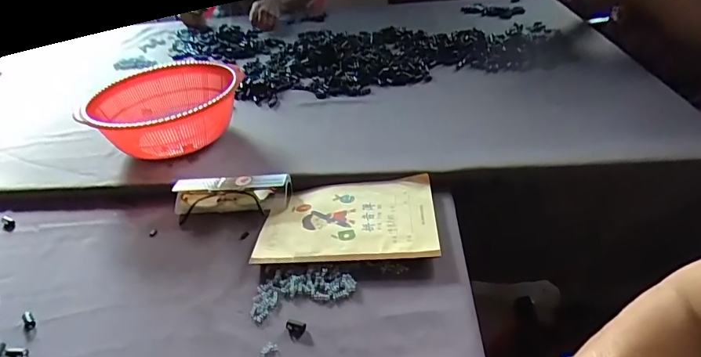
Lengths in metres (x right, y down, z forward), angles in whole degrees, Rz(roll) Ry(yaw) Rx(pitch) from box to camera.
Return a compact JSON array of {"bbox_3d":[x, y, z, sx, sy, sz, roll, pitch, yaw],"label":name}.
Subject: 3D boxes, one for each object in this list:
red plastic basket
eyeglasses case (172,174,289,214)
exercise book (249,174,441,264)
[{"bbox_3d":[-0.284,-0.097,0.714,0.213,0.098,0.215,6,37,19],"label":"red plastic basket"},{"bbox_3d":[-0.156,0.019,0.590,0.155,0.035,0.043,-2,35,9],"label":"eyeglasses case"},{"bbox_3d":[-0.003,0.049,0.540,0.201,0.015,0.135,-4,35,6],"label":"exercise book"}]

